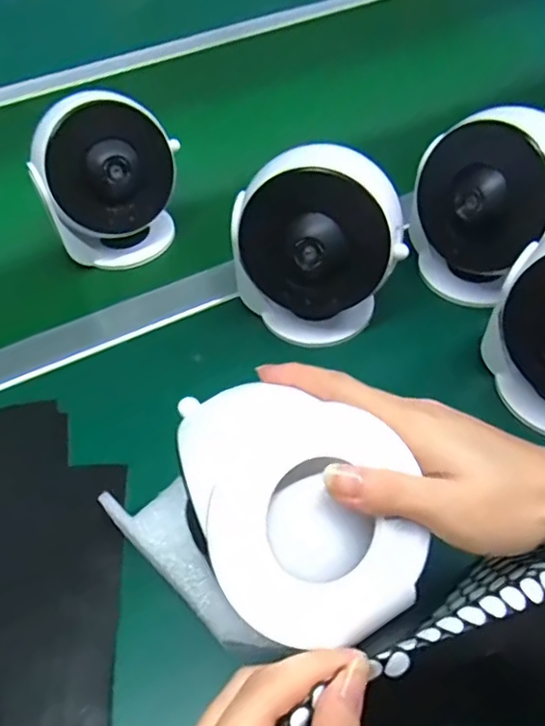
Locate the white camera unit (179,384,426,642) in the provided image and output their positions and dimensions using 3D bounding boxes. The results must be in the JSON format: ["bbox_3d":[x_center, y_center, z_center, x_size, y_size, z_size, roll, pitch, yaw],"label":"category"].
[{"bbox_3d":[0.004,0.047,0.227,0.080,0.042,0.118,-30,55,-18],"label":"white camera unit"}]

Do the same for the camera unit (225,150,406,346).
[{"bbox_3d":[0.031,-0.076,0.387,0.110,0.121,0.071,11,53,13],"label":"camera unit"}]

